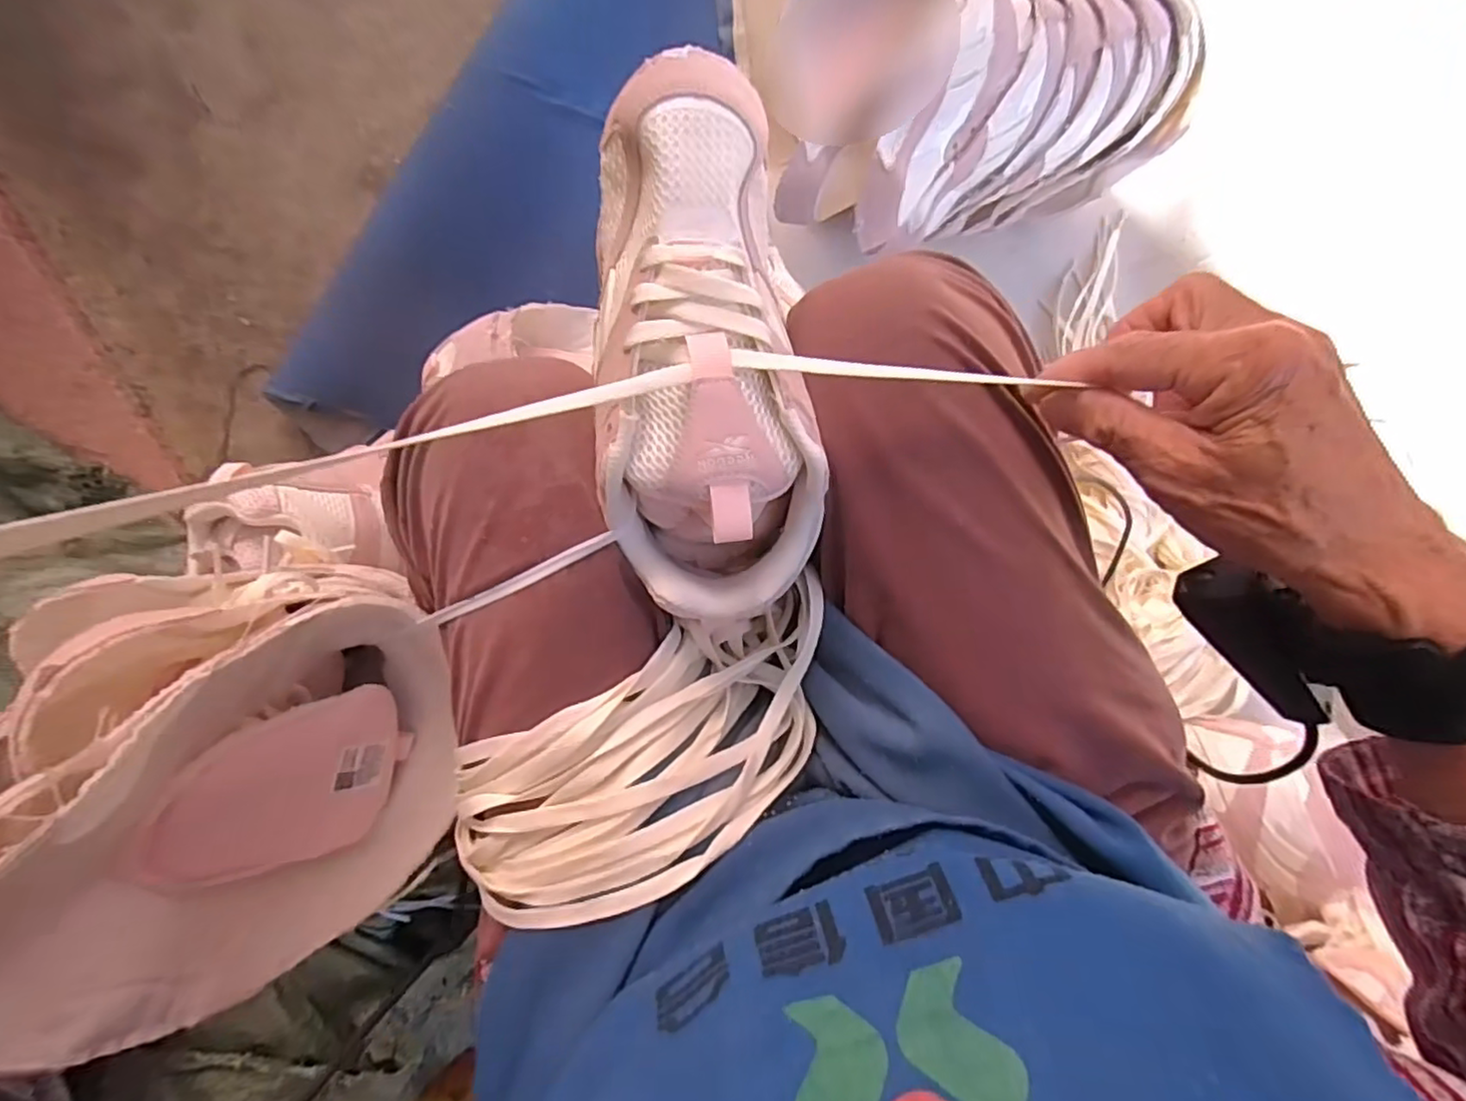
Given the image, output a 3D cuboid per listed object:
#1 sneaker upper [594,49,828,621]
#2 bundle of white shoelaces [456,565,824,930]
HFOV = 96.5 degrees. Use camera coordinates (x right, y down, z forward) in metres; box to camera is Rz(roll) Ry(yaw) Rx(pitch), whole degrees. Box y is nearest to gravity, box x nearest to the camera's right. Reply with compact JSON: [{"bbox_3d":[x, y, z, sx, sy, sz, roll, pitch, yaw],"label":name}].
[{"bbox_3d":[-0.013,-0.085,0.287,0.085,0.093,0.220,-5,99,1],"label":"sneaker upper"},{"bbox_3d":[-0.031,0.093,0.307,0.195,0.057,0.089,-33,93,-19],"label":"bundle of white shoelaces"}]

